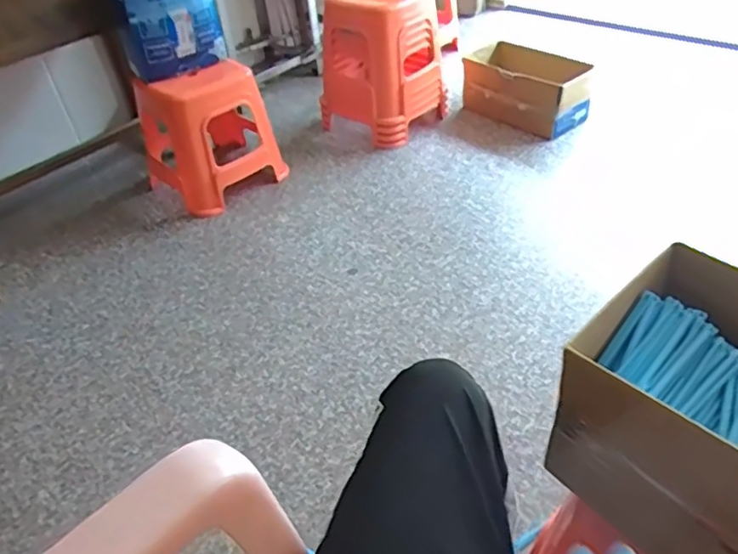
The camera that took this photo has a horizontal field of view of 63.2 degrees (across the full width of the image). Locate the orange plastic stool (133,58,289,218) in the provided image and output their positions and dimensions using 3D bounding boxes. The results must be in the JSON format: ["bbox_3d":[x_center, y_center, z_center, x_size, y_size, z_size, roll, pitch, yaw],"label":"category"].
[{"bbox_3d":[-0.442,-0.411,1.669,0.323,0.339,0.300,-35,49,-29],"label":"orange plastic stool"}]

